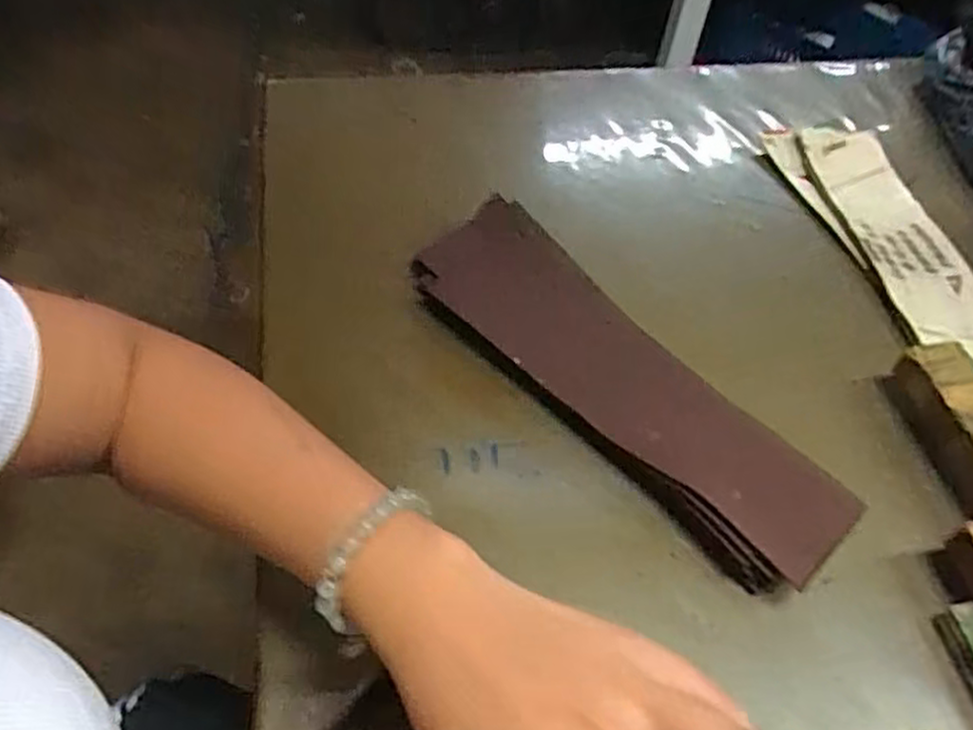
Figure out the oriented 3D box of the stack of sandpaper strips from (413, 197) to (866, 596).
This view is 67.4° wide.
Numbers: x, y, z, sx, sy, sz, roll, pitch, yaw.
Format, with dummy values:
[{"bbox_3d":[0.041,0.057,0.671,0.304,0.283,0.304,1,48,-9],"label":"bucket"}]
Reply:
[{"bbox_3d":[0.075,0.009,0.456,0.088,0.033,0.312,-33,60,-25],"label":"stack of sandpaper strips"}]

